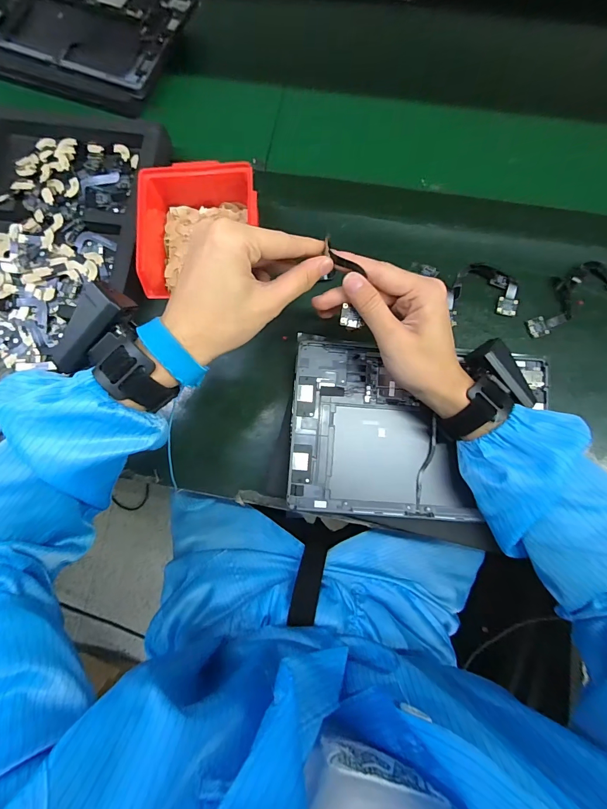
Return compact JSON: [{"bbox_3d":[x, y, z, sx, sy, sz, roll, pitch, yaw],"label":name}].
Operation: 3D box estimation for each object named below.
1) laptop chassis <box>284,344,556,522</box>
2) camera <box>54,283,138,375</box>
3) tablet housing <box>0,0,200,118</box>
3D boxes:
[{"bbox_3d":[0.113,0.026,0.352,0.246,0.022,0.163,3,79,3],"label":"laptop chassis"},{"bbox_3d":[-0.159,-0.056,0.264,0.030,0.021,0.070,40,94,8],"label":"camera"},{"bbox_3d":[-0.295,-0.492,0.466,0.259,0.021,0.204,22,81,6],"label":"tablet housing"}]

